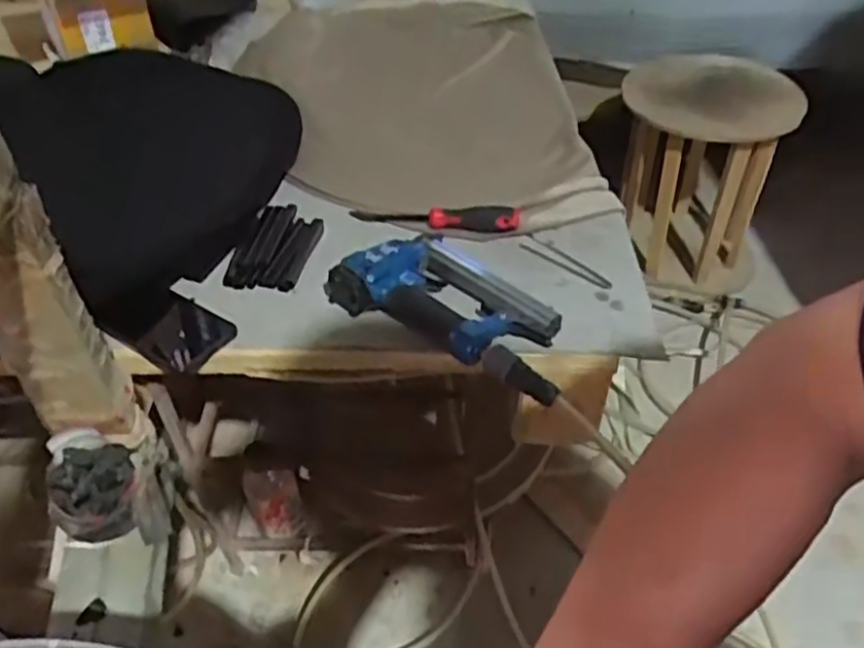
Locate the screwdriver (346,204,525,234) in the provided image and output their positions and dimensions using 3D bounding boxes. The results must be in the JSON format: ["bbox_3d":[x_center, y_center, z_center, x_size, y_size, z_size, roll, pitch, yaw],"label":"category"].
[{"bbox_3d":[0.002,-0.123,0.875,0.200,0.038,0.027,6,45,9],"label":"screwdriver"}]

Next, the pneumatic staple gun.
[{"bbox_3d":[0.029,-0.023,0.747,0.266,0.052,0.130,24,50,25],"label":"pneumatic staple gun"}]

